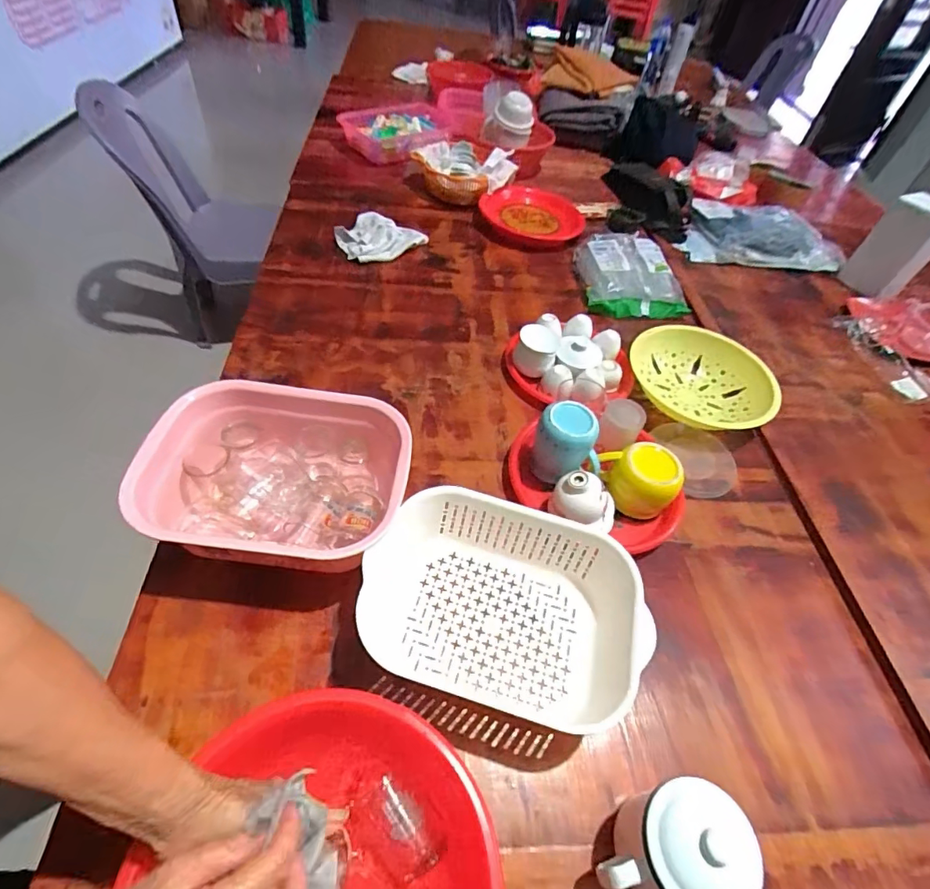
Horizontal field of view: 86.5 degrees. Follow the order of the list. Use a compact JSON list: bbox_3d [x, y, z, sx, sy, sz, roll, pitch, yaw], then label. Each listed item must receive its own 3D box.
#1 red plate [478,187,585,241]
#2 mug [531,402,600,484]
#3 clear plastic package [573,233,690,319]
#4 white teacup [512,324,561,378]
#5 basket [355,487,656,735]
[{"bbox_3d":[0.168,-0.580,1.228,0.258,0.040,0.222,11,50,3],"label":"red plate"},{"bbox_3d":[0.150,0.001,0.711,0.098,0.107,0.077,18,50,9],"label":"mug"},{"bbox_3d":[0.354,-0.370,1.072,0.202,0.064,0.225,0,50,-6],"label":"clear plastic package"},{"bbox_3d":[0.121,-0.157,0.852,0.071,0.069,0.065,3,50,-3],"label":"white teacup"},{"bbox_3d":[0.047,0.182,0.565,0.306,0.098,0.199,15,50,7],"label":"basket"}]

